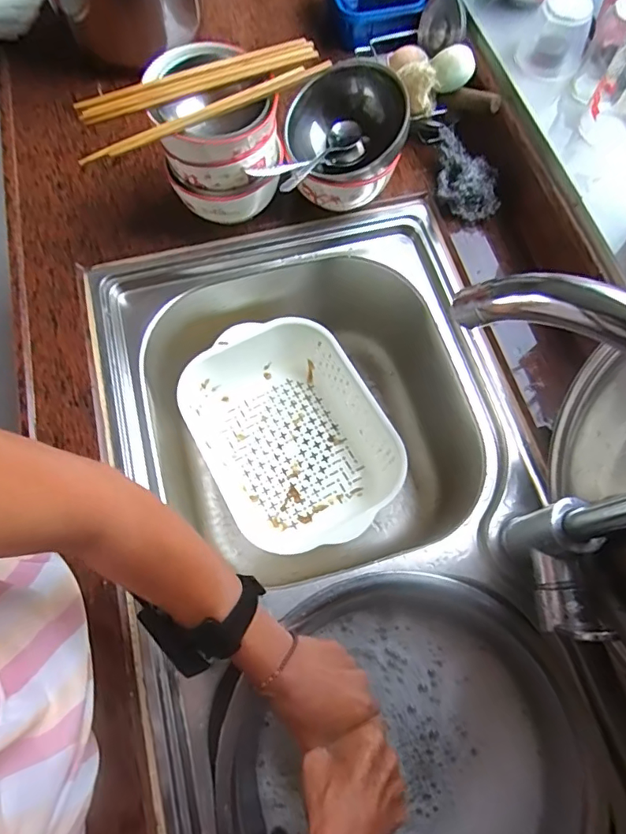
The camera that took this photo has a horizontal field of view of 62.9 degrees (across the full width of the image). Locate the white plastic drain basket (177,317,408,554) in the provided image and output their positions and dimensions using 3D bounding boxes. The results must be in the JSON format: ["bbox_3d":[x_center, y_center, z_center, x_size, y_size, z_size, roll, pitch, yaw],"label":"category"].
[{"bbox_3d":[-0.031,0.026,0.685,0.220,0.107,0.282,-26,71,-11],"label":"white plastic drain basket"}]

